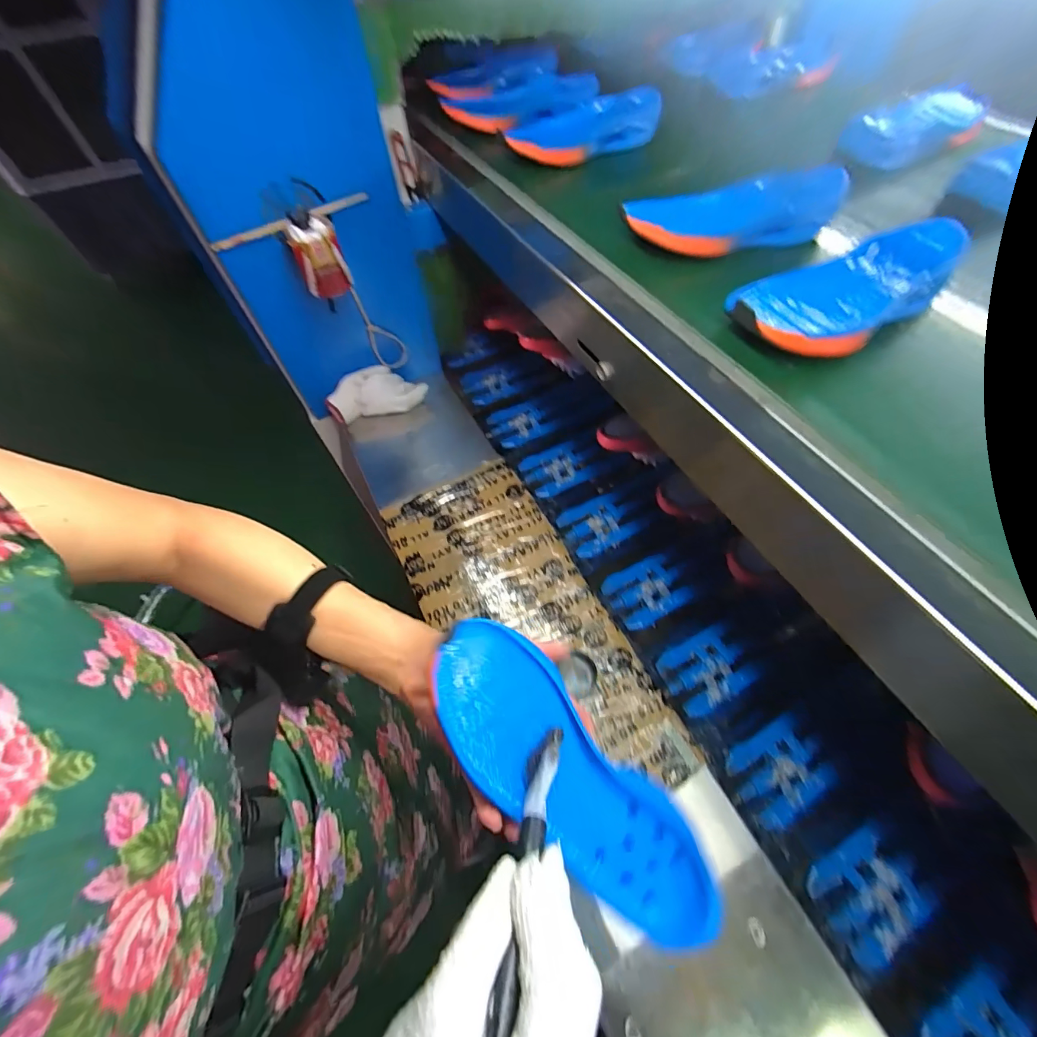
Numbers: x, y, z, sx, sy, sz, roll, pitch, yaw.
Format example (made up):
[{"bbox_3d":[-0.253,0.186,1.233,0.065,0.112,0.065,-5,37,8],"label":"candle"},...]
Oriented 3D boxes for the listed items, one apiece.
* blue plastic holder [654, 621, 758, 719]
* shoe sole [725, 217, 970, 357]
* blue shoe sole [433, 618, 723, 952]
[{"bbox_3d":[0.274,0.217,0.648,0.140,0.036,0.094,-28,58,-13],"label":"blue plastic holder"},{"bbox_3d":[0.289,-0.198,0.382,0.228,0.032,0.091,-25,57,-12],"label":"shoe sole"},{"bbox_3d":[0.029,0.171,0.298,0.082,0.024,0.229,-40,74,-20],"label":"blue shoe sole"}]

